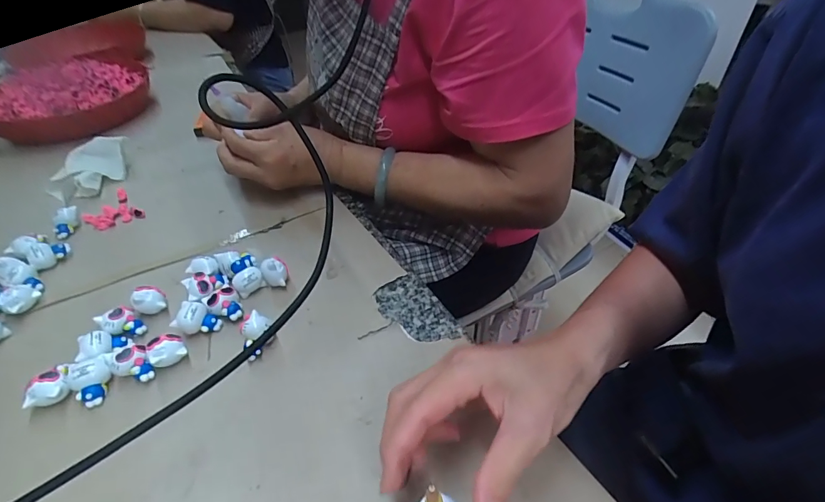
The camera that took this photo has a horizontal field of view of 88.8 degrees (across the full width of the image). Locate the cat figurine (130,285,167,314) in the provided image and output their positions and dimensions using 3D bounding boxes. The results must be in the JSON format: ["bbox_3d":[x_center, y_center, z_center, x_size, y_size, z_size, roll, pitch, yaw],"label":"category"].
[{"bbox_3d":[-0.227,0.042,0.362,0.023,0.024,0.021,-1,42,1],"label":"cat figurine"}]

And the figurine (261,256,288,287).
[{"bbox_3d":[-0.124,0.020,0.380,0.021,0.031,0.017,-19,45,-18],"label":"figurine"}]

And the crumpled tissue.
[{"bbox_3d":[-0.391,-0.101,0.513,0.060,0.040,0.092,29,50,30],"label":"crumpled tissue"}]

